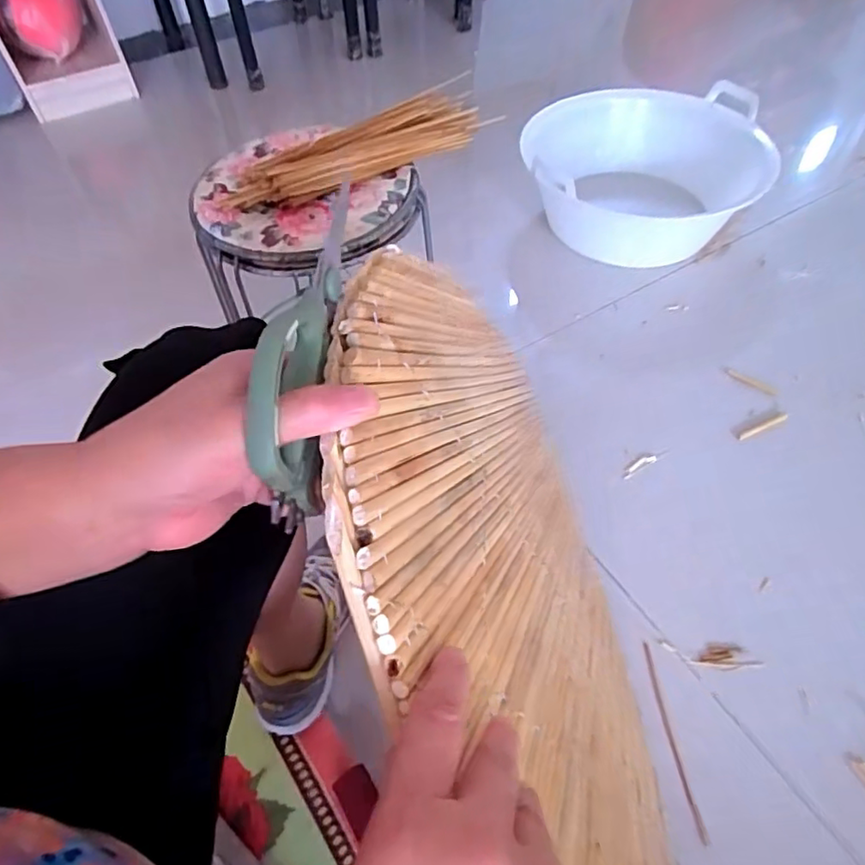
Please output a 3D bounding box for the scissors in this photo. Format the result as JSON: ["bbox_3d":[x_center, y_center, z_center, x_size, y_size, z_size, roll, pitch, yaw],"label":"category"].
[{"bbox_3d":[-0.060,-0.047,0.279,0.021,0.063,0.174,3,67,5],"label":"scissors"}]

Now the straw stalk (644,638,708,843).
[{"bbox_3d":[0.264,0.335,0.651,0.010,0.008,0.197,-6,54,-2],"label":"straw stalk"}]

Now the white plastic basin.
[{"bbox_3d":[0.416,-0.515,1.197,0.452,0.176,0.453,7,54,8],"label":"white plastic basin"}]

